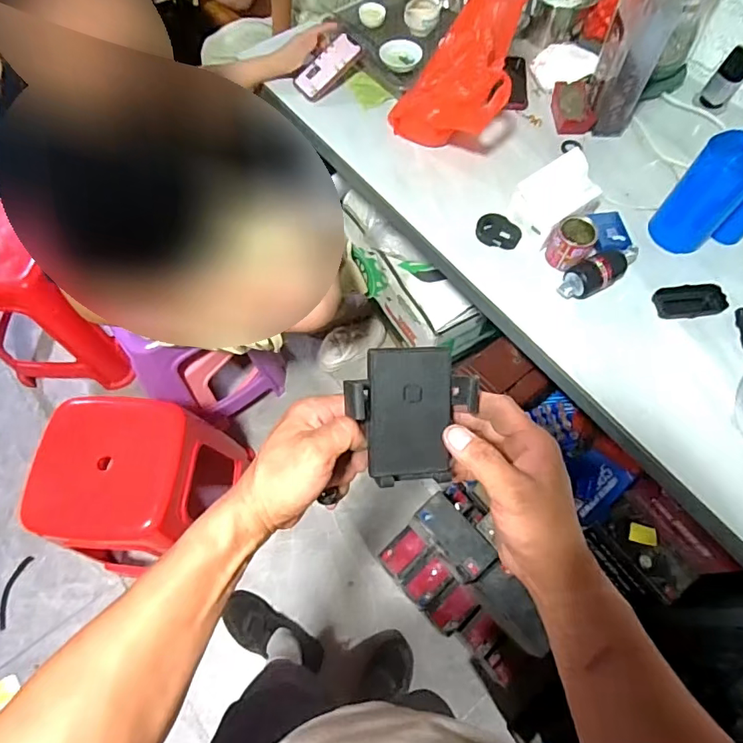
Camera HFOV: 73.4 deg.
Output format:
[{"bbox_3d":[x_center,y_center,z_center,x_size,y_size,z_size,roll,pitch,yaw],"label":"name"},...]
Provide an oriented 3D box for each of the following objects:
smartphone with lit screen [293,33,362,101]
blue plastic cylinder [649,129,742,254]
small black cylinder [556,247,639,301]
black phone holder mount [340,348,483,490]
[{"bbox_3d":[-0.088,-0.624,1.018,0.147,0.012,0.060,-40,91,9],"label":"smartphone with lit screen"},{"bbox_3d":[0.535,-0.283,0.803,0.090,0.189,0.070,38,70,15],"label":"blue plastic cylinder"},{"bbox_3d":[0.377,-0.168,0.823,0.154,0.047,0.060,-32,70,-14],"label":"small black cylinder"},{"bbox_3d":[0.030,0.034,0.378,0.093,0.026,0.101,-2,98,-5],"label":"black phone holder mount"}]

